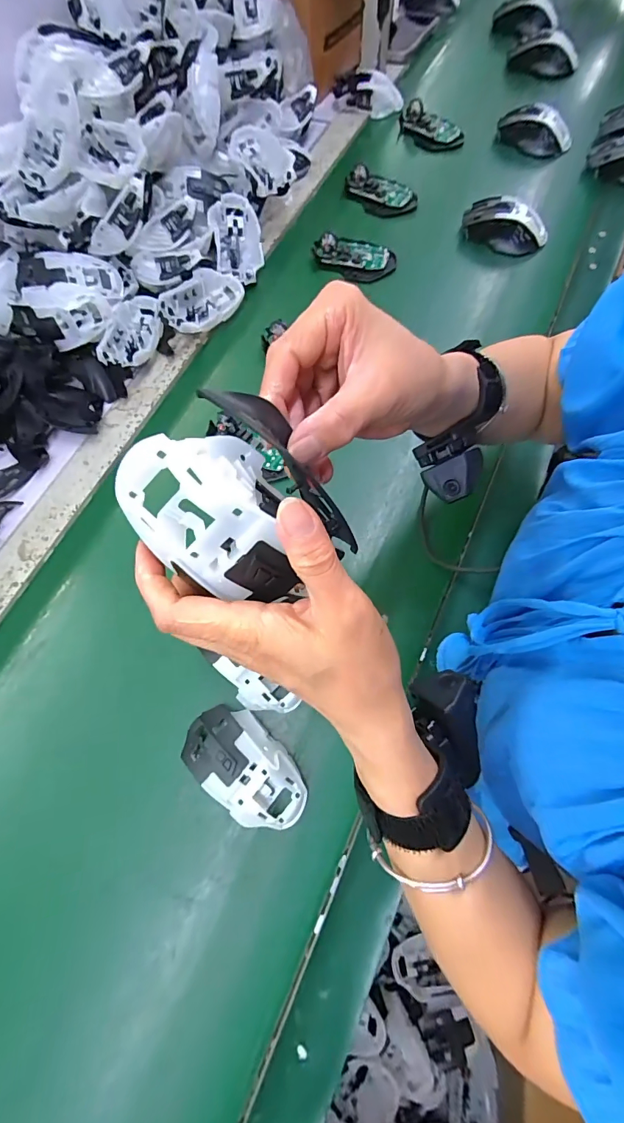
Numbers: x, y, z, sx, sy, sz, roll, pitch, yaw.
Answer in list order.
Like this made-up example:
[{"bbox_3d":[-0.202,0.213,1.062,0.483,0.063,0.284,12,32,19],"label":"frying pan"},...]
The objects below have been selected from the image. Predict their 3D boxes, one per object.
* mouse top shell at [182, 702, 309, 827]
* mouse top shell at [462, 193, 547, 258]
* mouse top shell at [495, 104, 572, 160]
[{"bbox_3d":[-0.057,0.177,0.365,0.116,0.040,0.064,39,76,14],"label":"mouse top shell"},{"bbox_3d":[0.268,-0.464,0.580,0.115,0.040,0.055,28,72,11],"label":"mouse top shell"},{"bbox_3d":[0.347,-0.670,0.654,0.113,0.046,0.053,27,72,11],"label":"mouse top shell"}]

